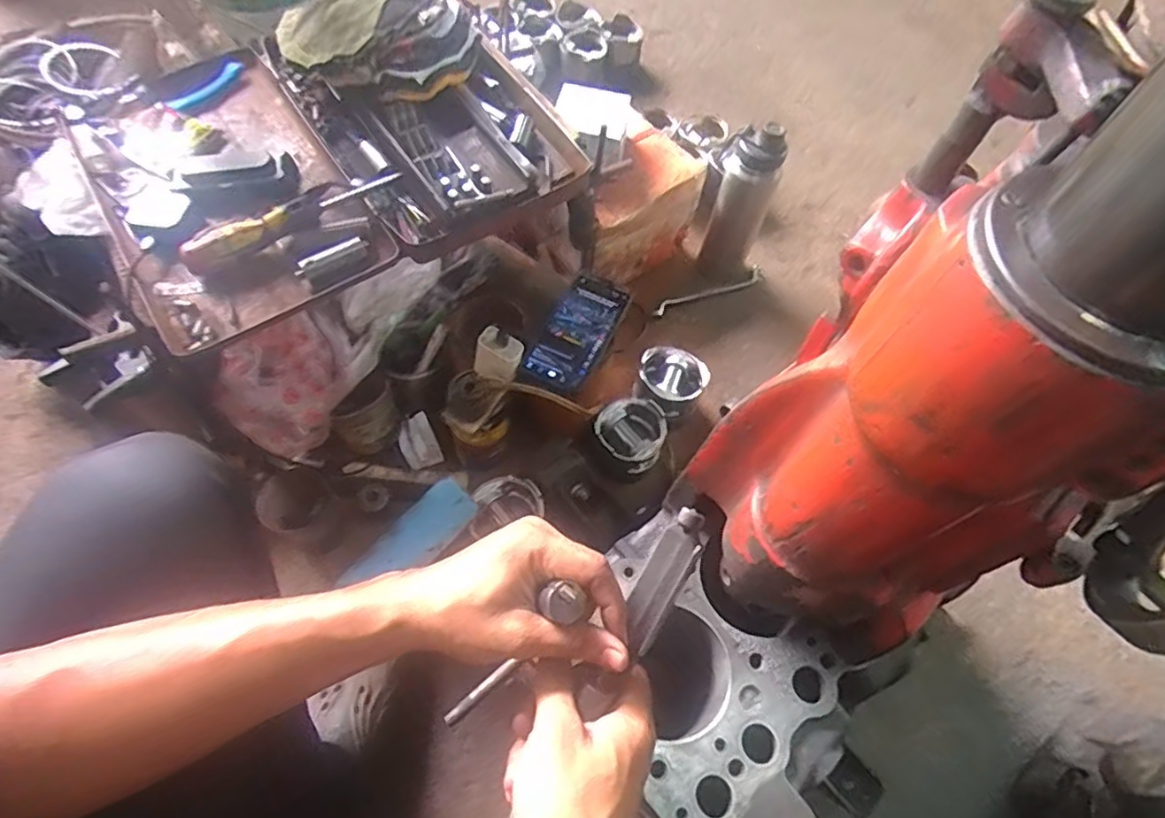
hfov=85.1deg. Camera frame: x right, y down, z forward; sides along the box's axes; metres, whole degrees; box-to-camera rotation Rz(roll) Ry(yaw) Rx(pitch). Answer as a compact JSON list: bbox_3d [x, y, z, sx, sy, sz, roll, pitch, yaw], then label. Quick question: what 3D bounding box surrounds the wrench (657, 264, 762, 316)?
[{"bbox_3d":[0.214,-0.196,1.054,0.203,0.012,0.032,-21,64,-16],"label":"wrench"}]

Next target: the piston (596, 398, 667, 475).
[{"bbox_3d":[0.066,0.033,0.859,0.086,0.053,0.096,15,60,3],"label":"piston"}]

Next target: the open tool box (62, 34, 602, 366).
[{"bbox_3d":[-0.245,-0.256,0.613,0.439,0.092,0.328,-25,65,-18],"label":"open tool box"}]

